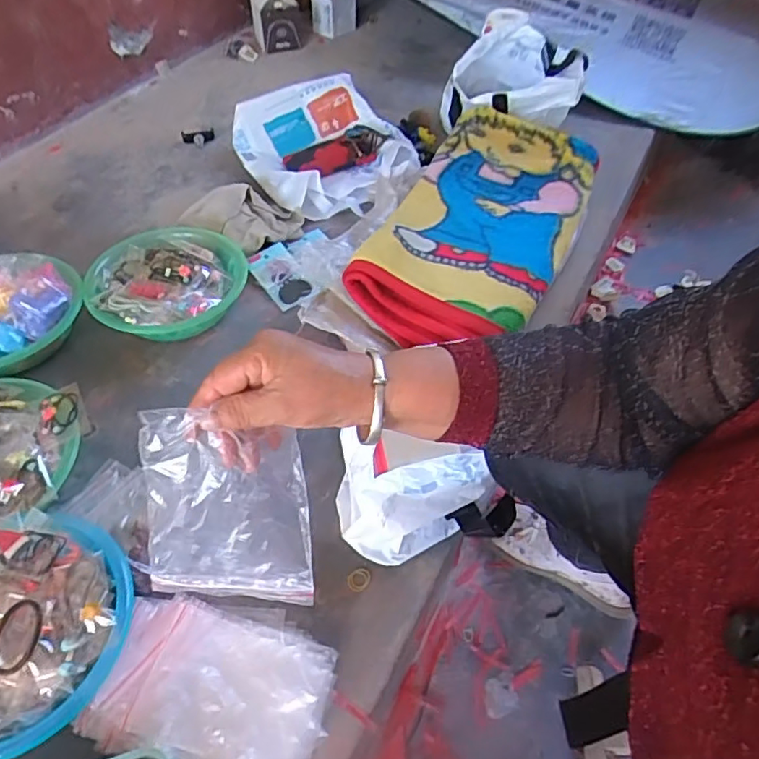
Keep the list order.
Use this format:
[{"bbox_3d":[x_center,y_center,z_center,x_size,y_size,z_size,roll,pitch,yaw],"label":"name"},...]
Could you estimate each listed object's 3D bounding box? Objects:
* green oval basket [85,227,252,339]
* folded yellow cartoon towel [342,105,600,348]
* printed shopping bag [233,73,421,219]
[{"bbox_3d":[-0.329,-0.147,0.897,0.233,0.079,0.223,-25,57,-19],"label":"green oval basket"},{"bbox_3d":[0.164,-0.255,0.921,0.270,0.093,0.515,24,56,17],"label":"folded yellow cartoon towel"},{"bbox_3d":[-0.103,-0.460,1.145,0.304,0.122,0.329,-23,56,-17],"label":"printed shopping bag"}]

